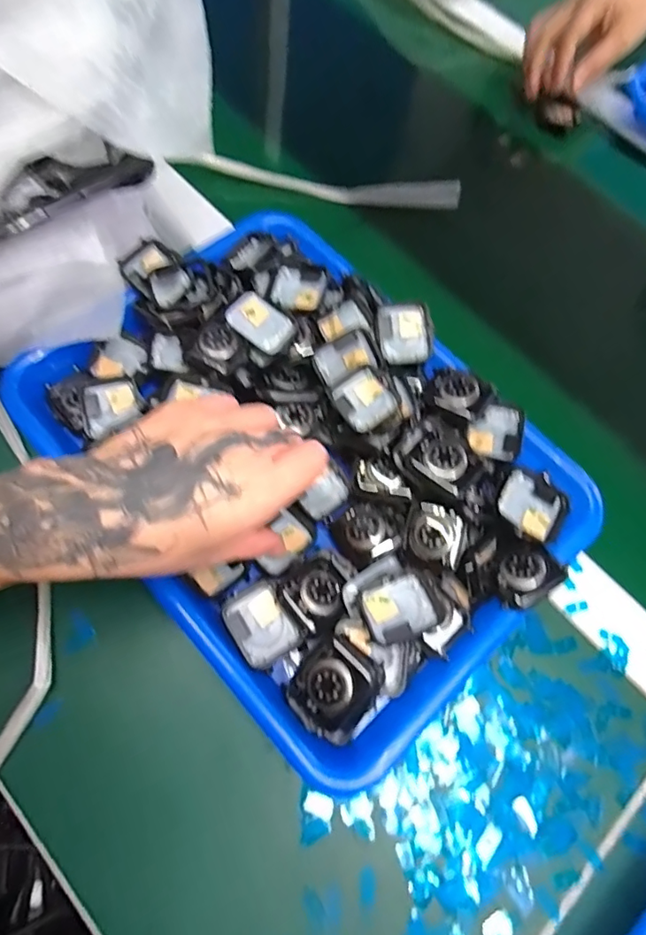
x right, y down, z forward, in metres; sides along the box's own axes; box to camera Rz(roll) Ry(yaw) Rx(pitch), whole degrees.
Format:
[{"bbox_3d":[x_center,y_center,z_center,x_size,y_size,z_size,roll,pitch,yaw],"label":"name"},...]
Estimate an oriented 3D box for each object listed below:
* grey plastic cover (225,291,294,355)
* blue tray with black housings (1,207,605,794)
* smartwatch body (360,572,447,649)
[{"bbox_3d":[-0.041,-0.095,0.348,0.042,0.017,0.032,37,69,9],"label":"grey plastic cover"},{"bbox_3d":[-0.016,-0.009,0.344,0.243,0.062,0.330,-40,77,-18],"label":"blue tray with black housings"},{"bbox_3d":[0.047,0.080,0.299,0.046,0.008,0.035,-14,70,-11],"label":"smartwatch body"}]

